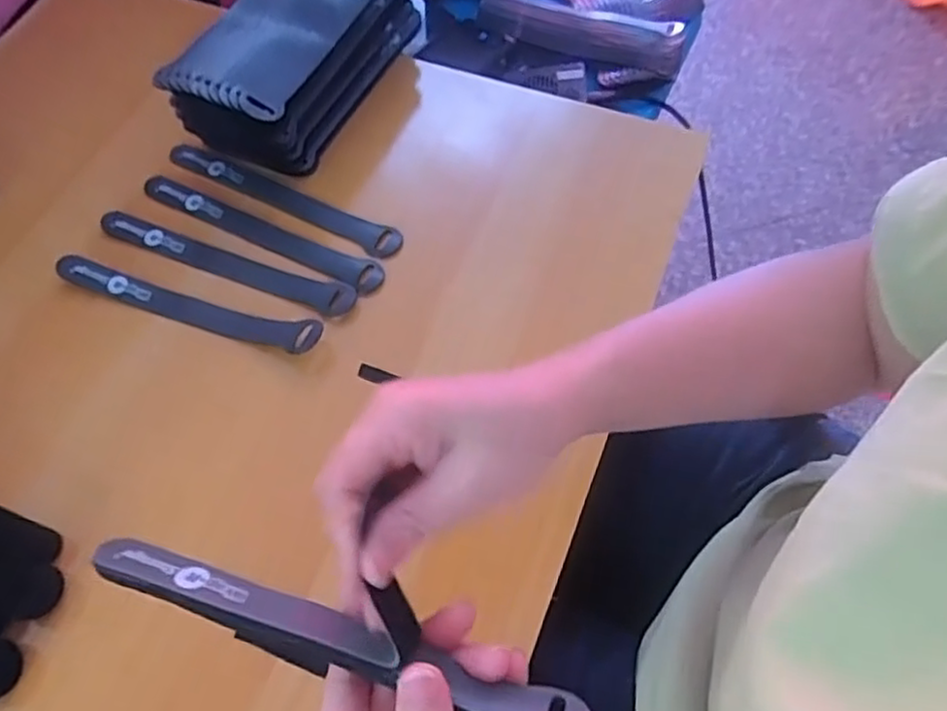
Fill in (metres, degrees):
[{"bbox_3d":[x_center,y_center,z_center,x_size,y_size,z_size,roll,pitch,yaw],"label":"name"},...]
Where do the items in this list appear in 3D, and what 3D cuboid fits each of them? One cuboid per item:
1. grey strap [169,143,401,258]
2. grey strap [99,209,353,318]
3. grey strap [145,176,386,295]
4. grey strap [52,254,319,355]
[{"bbox_3d":[-0.139,-0.115,0.497,0.195,0.006,0.024,25,66,13],"label":"grey strap"},{"bbox_3d":[-0.168,-0.064,0.473,0.192,0.010,0.022,20,65,11],"label":"grey strap"},{"bbox_3d":[-0.149,-0.089,0.484,0.195,0.010,0.023,26,67,14],"label":"grey strap"},{"bbox_3d":[-0.186,-0.034,0.451,0.192,0.025,0.022,19,65,10],"label":"grey strap"}]

